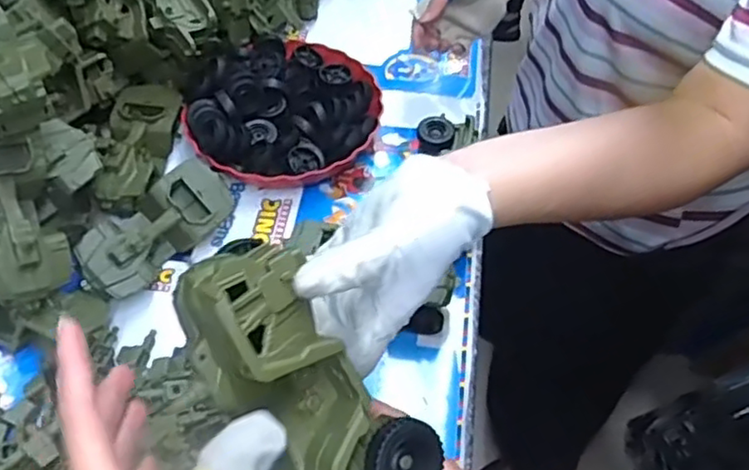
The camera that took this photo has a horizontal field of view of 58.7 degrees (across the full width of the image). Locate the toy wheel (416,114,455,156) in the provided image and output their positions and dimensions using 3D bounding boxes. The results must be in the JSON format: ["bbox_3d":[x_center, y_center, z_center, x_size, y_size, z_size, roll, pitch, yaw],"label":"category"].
[{"bbox_3d":[0.071,-0.118,0.782,0.042,0.018,0.049,10,54,5],"label":"toy wheel"}]

